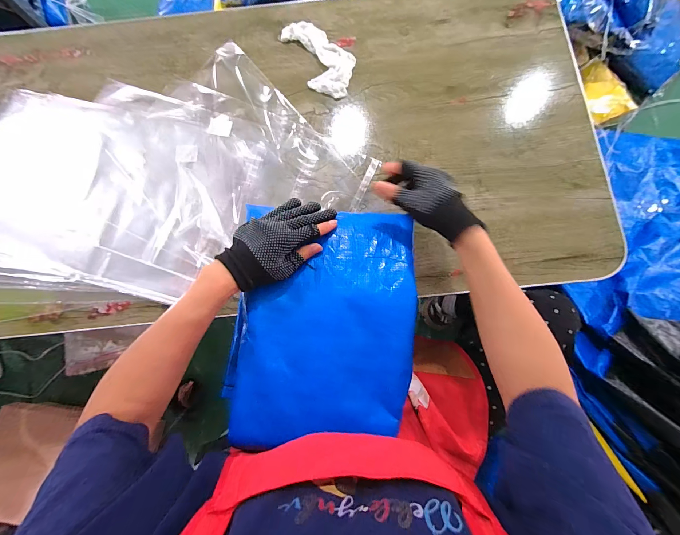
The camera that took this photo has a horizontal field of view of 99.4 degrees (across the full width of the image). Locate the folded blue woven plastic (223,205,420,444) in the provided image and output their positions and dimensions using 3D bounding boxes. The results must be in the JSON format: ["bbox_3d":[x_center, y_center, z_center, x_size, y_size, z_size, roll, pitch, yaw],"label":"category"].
[{"bbox_3d":[-0.019,0.069,0.383,0.228,0.027,0.299,4,79,2],"label":"folded blue woven plastic"}]

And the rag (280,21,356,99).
[{"bbox_3d":[-0.042,-0.384,0.532,0.167,0.017,0.097,39,82,8],"label":"rag"}]

